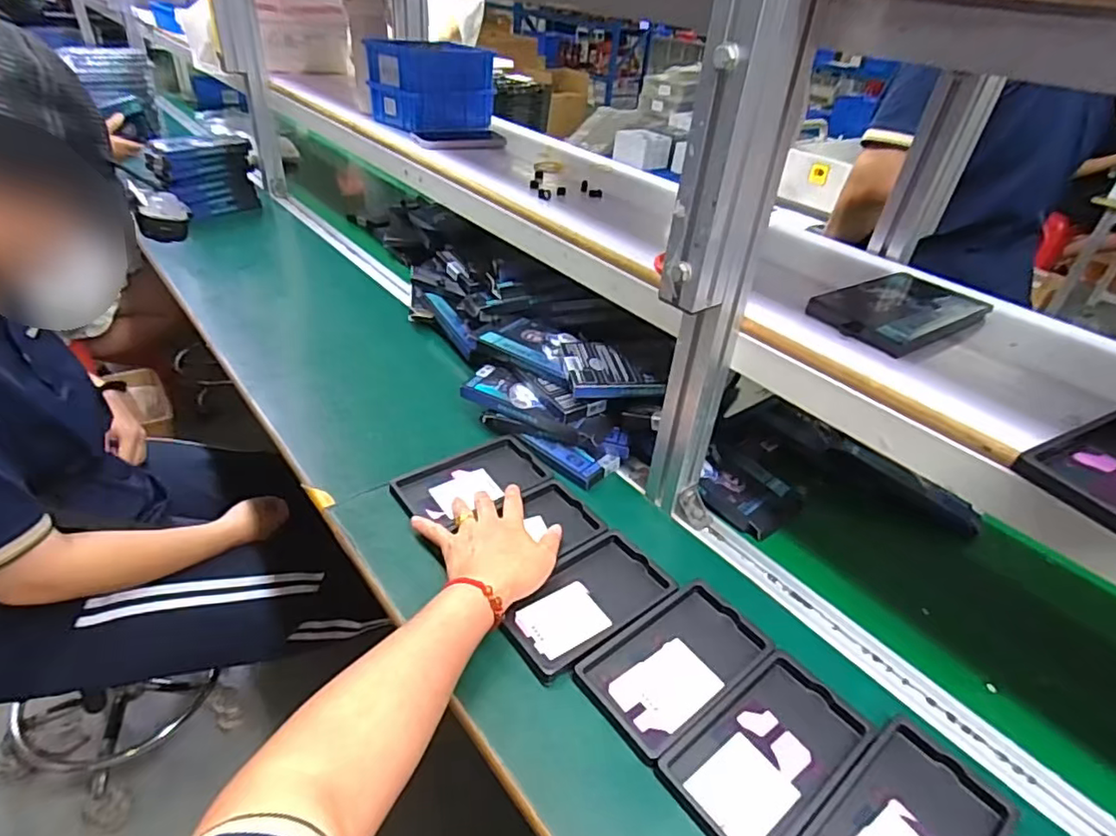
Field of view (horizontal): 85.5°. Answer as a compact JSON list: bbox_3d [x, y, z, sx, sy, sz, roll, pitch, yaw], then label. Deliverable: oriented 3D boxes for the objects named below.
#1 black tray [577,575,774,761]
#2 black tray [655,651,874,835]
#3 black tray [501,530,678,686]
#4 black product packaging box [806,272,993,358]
[{"bbox_3d":[0.100,0.204,0.515,0.160,0.014,0.092,-22,44,-34],"label":"black tray"},{"bbox_3d":[0.158,0.253,0.460,0.158,0.014,0.092,-23,45,-35],"label":"black tray"},{"bbox_3d":[0.024,0.165,0.559,0.164,0.011,0.093,-22,44,-34],"label":"black tray"},{"bbox_3d":[0.337,-0.107,0.591,0.194,0.020,0.099,-19,42,-31],"label":"black product packaging box"}]

